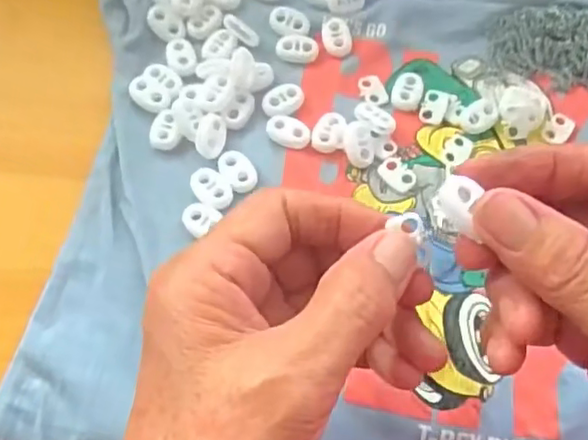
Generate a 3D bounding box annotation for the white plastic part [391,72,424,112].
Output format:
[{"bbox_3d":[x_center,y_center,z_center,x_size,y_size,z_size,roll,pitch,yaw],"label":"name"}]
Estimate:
[{"bbox_3d":[0.060,-0.067,0.325,0.015,0.005,0.024,20,65,7],"label":"white plastic part"}]

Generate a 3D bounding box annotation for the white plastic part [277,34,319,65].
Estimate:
[{"bbox_3d":[0.002,-0.091,0.332,0.022,0.004,0.014,6,64,0],"label":"white plastic part"}]

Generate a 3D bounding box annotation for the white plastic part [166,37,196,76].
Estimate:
[{"bbox_3d":[-0.059,-0.086,0.326,0.015,0.004,0.024,-14,66,-9],"label":"white plastic part"}]

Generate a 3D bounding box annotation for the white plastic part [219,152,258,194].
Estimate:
[{"bbox_3d":[-0.027,-0.023,0.300,0.015,0.004,0.024,-33,70,-17],"label":"white plastic part"}]

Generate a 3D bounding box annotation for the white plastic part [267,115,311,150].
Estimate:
[{"bbox_3d":[-0.003,-0.044,0.311,0.023,0.004,0.015,30,67,12],"label":"white plastic part"}]

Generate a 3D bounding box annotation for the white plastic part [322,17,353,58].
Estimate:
[{"bbox_3d":[0.023,-0.100,0.336,0.015,0.004,0.024,-9,65,-7],"label":"white plastic part"}]

